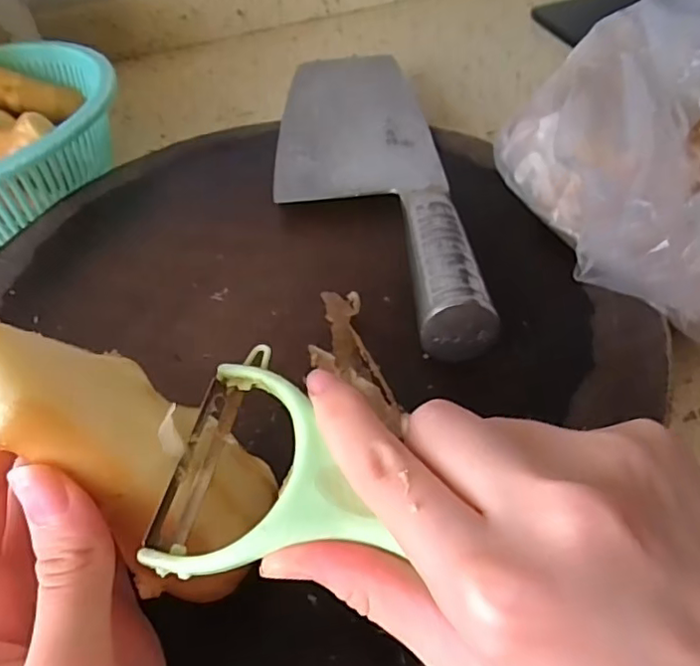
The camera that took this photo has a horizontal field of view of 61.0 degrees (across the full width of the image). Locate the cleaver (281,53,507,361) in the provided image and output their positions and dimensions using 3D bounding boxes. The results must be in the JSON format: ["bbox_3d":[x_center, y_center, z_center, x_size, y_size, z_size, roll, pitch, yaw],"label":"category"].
[{"bbox_3d":[0.003,-0.108,0.339,0.090,0.031,0.316,-6,48,1],"label":"cleaver"}]

